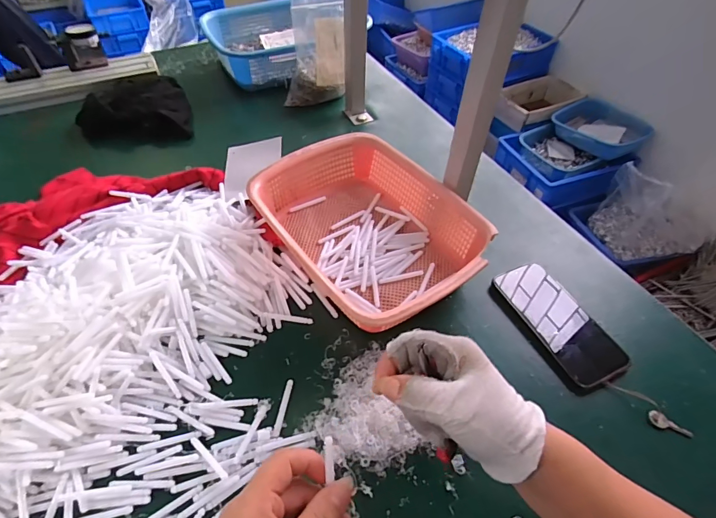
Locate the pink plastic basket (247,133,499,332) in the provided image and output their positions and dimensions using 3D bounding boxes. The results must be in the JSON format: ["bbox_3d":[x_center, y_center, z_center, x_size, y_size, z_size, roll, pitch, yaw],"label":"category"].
[{"bbox_3d":[0.013,-0.039,0.535,0.214,0.079,0.290,-32,57,-25],"label":"pink plastic basket"}]

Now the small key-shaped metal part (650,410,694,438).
[{"bbox_3d":[0.322,0.172,0.416,0.039,0.007,0.014,29,56,19],"label":"small key-shaped metal part"}]

